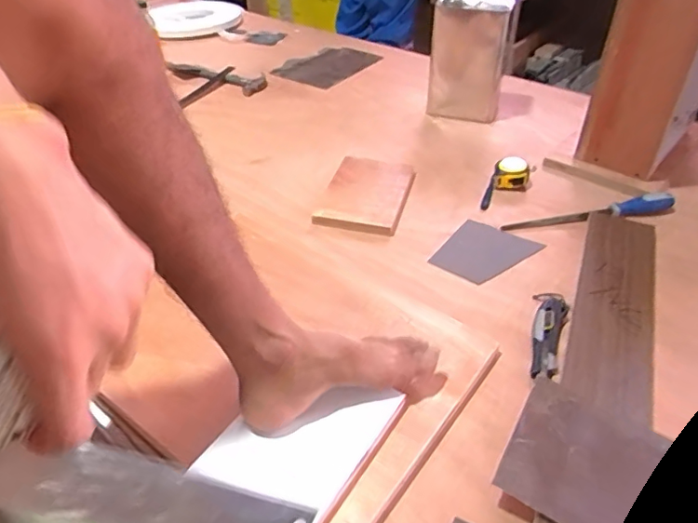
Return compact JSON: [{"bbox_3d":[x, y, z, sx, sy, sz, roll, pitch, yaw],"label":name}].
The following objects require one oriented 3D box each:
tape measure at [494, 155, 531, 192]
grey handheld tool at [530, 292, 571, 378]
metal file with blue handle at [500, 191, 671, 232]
[{"bbox_3d":[0.305,-0.162,1.000,0.067,0.048,0.050,12,40,16],"label":"tape measure"},{"bbox_3d":[0.270,0.089,0.720,0.044,0.022,0.156,12,38,15],"label":"grey handheld tool"},{"bbox_3d":[0.411,-0.085,0.918,0.292,0.026,0.033,-6,38,-9],"label":"metal file with blue handle"}]

